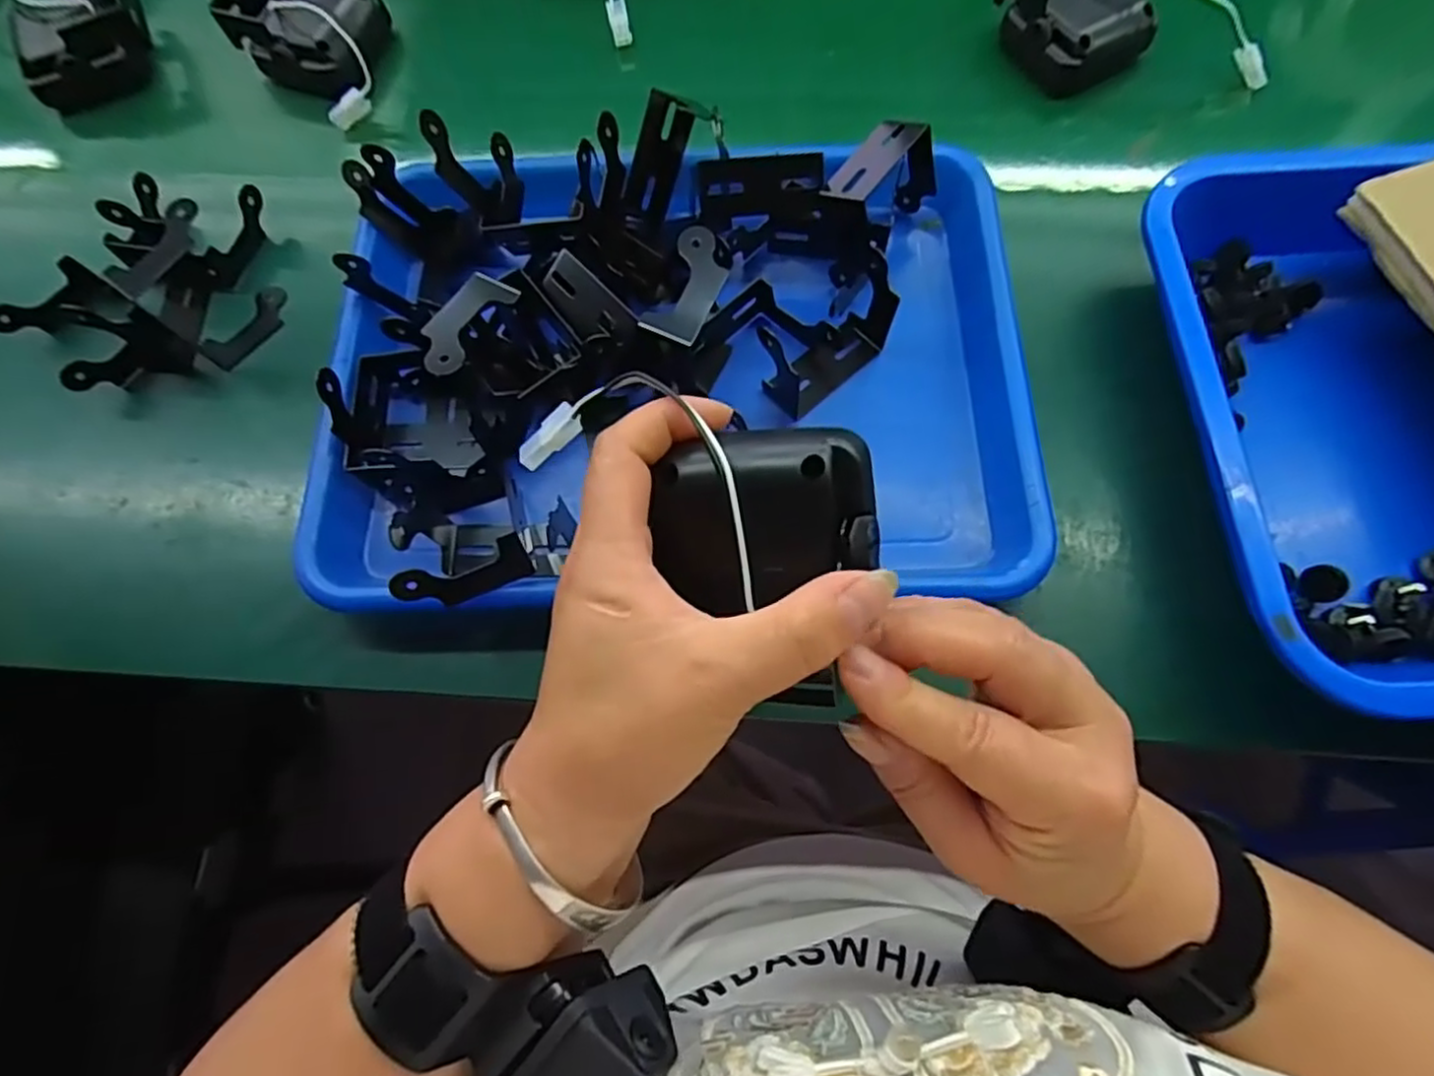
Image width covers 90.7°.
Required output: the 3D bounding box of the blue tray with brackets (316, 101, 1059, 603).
[{"bbox_3d":[-0.020,-0.088,0.328,0.326,0.072,0.240,-1,71,2],"label":"blue tray with brackets"}]

